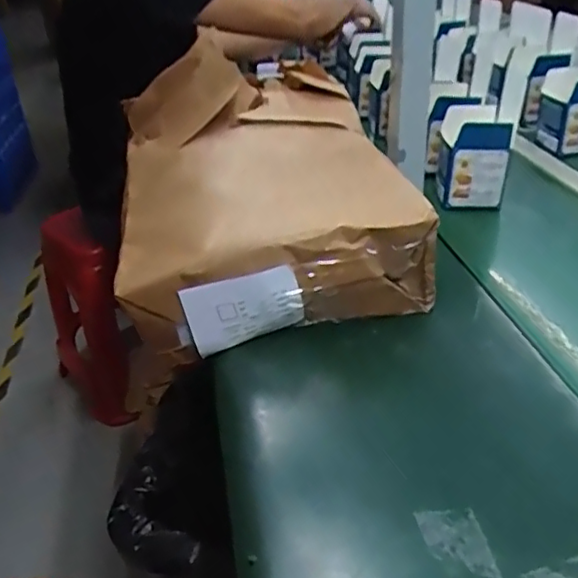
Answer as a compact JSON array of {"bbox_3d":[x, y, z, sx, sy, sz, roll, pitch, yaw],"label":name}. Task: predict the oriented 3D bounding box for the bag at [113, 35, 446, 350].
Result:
[{"bbox_3d":[-0.044,-0.146,0.786,0.322,0.229,0.487,-9,32,-5],"label":"bag"}]

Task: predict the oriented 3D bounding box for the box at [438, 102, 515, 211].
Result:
[{"bbox_3d":[0.259,-0.185,0.870,0.084,0.122,0.086,-1,32,8],"label":"box"}]

